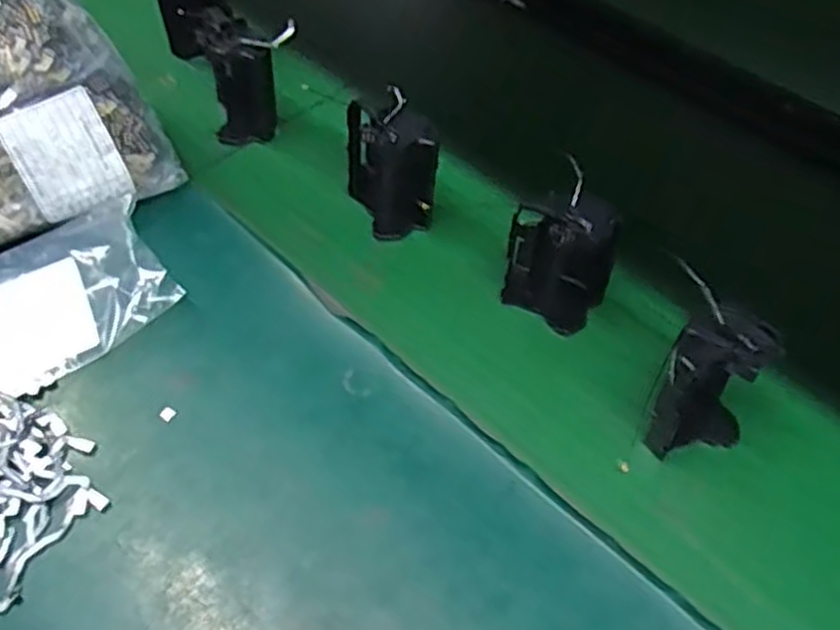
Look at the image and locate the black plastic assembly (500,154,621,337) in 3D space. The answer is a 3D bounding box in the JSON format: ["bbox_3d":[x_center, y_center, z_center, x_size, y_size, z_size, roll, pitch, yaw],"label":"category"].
[{"bbox_3d":[0.073,-0.030,0.386,0.044,0.067,0.040,36,62,25],"label":"black plastic assembly"}]

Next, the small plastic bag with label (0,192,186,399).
[{"bbox_3d":[-0.207,-0.006,0.387,0.142,0.027,0.091,-27,57,-18],"label":"small plastic bag with label"}]

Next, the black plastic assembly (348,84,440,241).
[{"bbox_3d":[-0.016,-0.087,0.429,0.041,0.065,0.055,-23,55,-15],"label":"black plastic assembly"}]

